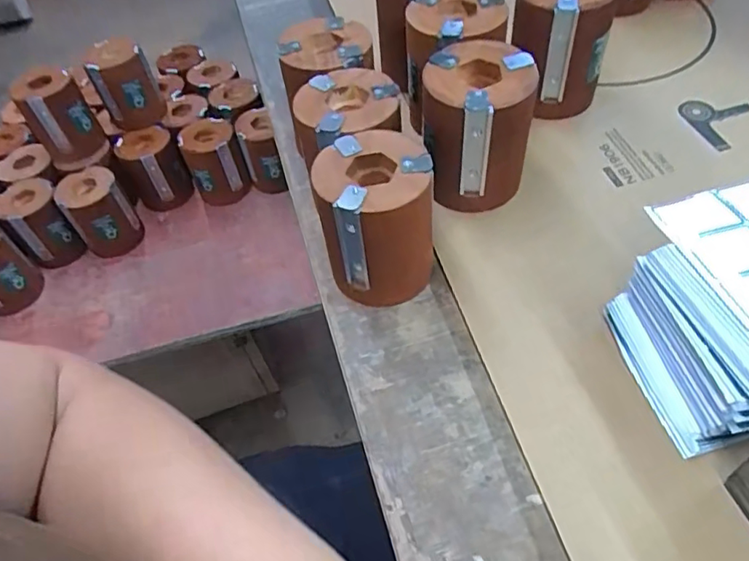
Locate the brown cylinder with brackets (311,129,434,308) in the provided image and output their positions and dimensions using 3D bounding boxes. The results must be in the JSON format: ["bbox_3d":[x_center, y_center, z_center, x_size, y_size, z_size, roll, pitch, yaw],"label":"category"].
[{"bbox_3d":[0.000,-0.043,0.399,0.072,0.101,0.076,-12,52,-3],"label":"brown cylinder with brackets"}]

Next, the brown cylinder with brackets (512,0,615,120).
[{"bbox_3d":[0.159,-0.202,0.492,0.078,0.103,0.095,9,54,13],"label":"brown cylinder with brackets"}]

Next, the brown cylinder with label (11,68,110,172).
[{"bbox_3d":[-0.418,-0.215,0.756,0.078,0.101,0.081,-33,55,-16],"label":"brown cylinder with label"}]

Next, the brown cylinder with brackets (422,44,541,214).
[{"bbox_3d":[0.078,-0.119,0.439,0.075,0.106,0.089,1,52,7],"label":"brown cylinder with brackets"}]

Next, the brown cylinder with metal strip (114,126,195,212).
[{"bbox_3d":[-0.321,-0.163,0.831,0.079,0.096,0.076,-29,54,-13],"label":"brown cylinder with metal strip"}]

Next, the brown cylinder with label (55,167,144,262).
[{"bbox_3d":[-0.378,-0.095,0.777,0.080,0.096,0.071,-33,55,-16],"label":"brown cylinder with label"}]

